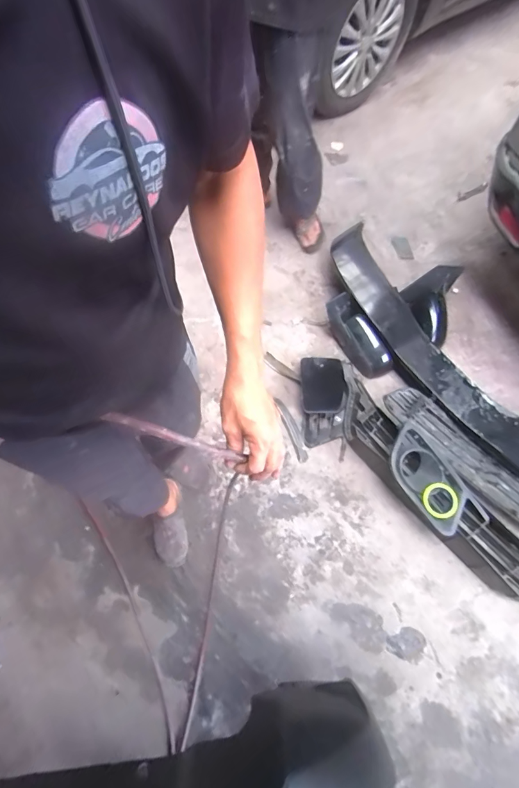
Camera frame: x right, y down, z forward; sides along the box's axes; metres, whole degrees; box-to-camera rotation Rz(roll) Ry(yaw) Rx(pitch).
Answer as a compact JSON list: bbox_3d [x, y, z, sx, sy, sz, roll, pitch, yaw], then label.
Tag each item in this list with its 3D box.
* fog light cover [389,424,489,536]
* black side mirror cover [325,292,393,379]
[{"bbox_3d":[0.507,0.264,1.159,0.181,0.087,0.331,-26,72,-13],"label":"fog light cover"},{"bbox_3d":[0.350,-0.201,1.342,0.130,0.106,0.303,-27,73,-10],"label":"black side mirror cover"}]

